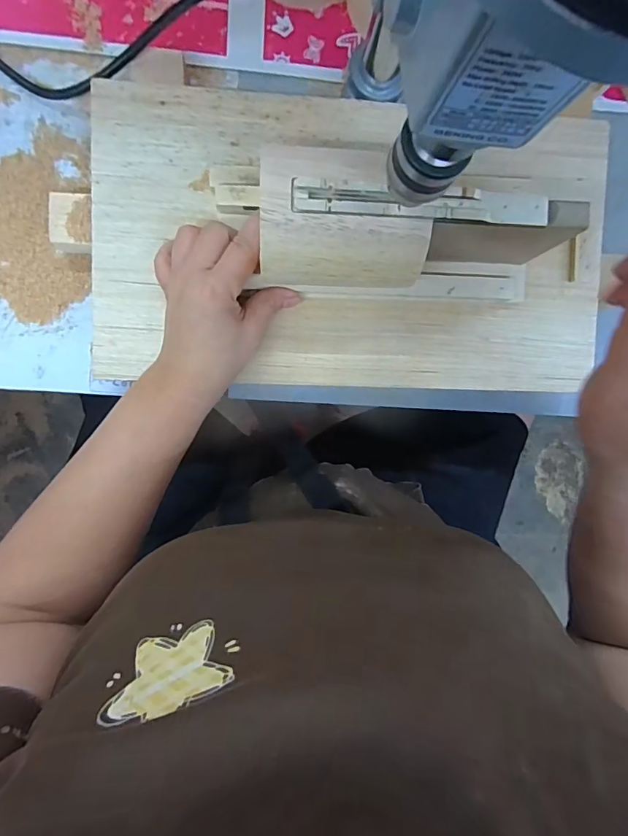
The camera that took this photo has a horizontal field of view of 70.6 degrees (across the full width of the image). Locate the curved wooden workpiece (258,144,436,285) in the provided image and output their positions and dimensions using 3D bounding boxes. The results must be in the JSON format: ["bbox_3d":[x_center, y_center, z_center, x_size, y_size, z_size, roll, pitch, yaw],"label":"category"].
[{"bbox_3d":[0.018,-0.114,0.262,0.097,0.036,0.065,3,94,-5],"label":"curved wooden workpiece"}]

